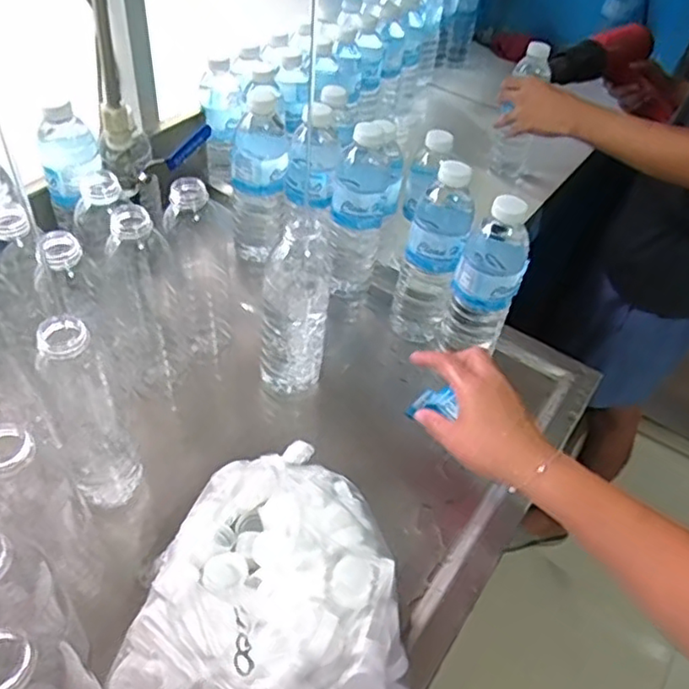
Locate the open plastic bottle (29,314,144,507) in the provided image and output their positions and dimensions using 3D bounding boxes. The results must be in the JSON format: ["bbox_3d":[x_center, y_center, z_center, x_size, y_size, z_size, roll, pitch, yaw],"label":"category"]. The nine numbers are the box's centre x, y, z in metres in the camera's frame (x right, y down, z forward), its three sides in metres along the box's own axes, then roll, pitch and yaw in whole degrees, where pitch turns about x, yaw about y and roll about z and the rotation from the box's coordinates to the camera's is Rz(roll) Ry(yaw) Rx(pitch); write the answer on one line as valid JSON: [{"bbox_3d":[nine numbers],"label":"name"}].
[{"bbox_3d":[-0.204,0.059,0.512,0.056,0.201,0.051,-19,51,-23],"label":"open plastic bottle"}]

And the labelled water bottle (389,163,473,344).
[{"bbox_3d":[0.093,-0.096,0.675,0.062,0.196,0.071,15,46,7],"label":"labelled water bottle"}]

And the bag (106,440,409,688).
[{"bbox_3d":[-0.056,0.179,0.511,0.210,0.086,0.220,3,46,-4],"label":"bag"}]

